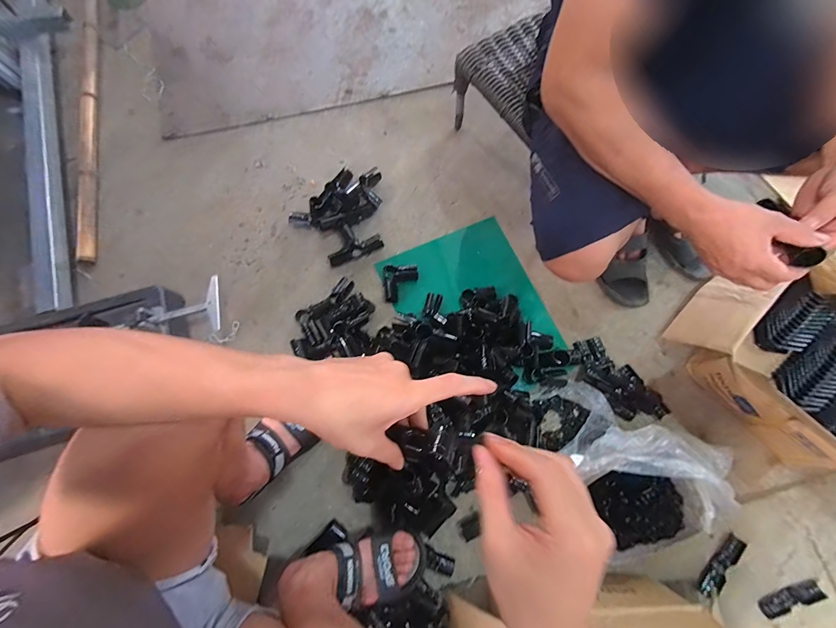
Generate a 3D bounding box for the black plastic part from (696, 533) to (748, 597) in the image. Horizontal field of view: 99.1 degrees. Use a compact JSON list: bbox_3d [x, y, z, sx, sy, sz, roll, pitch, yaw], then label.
[{"bbox_3d":[0.583,0.483,0.683,0.127,0.022,0.030,-41,79,-11],"label":"black plastic part"}]

